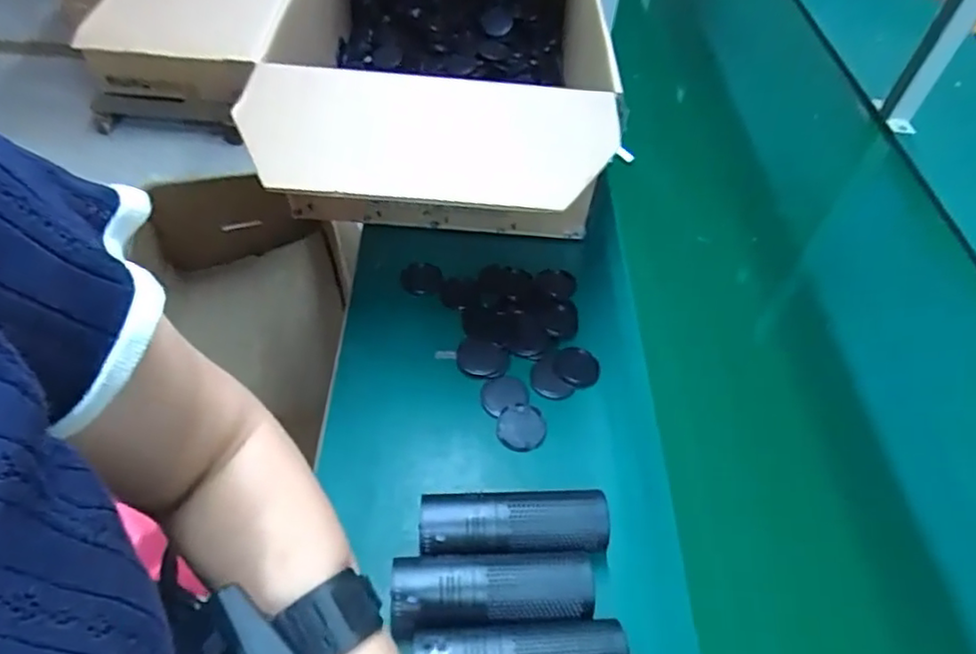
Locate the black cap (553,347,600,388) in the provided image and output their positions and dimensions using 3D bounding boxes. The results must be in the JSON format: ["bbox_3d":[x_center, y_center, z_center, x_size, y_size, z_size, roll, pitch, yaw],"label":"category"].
[{"bbox_3d":[0.099,0.046,0.692,0.050,0.008,0.049,3,50,-3],"label":"black cap"}]

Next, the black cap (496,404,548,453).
[{"bbox_3d":[0.035,0.103,0.637,0.049,0.004,0.052,3,50,-3],"label":"black cap"}]

